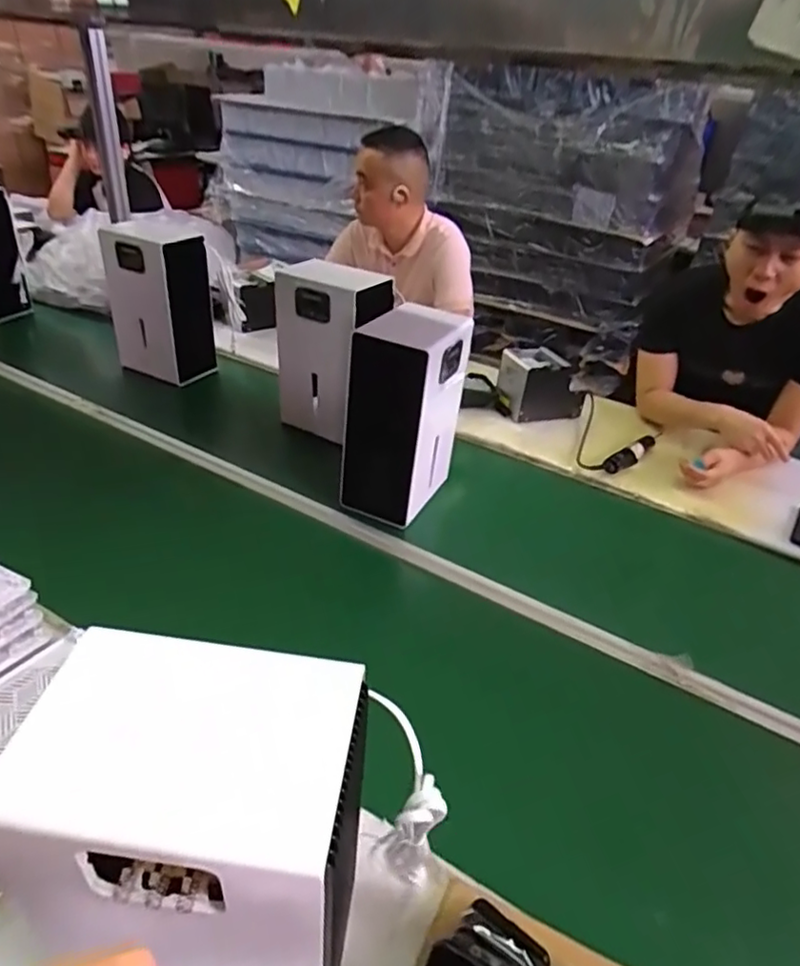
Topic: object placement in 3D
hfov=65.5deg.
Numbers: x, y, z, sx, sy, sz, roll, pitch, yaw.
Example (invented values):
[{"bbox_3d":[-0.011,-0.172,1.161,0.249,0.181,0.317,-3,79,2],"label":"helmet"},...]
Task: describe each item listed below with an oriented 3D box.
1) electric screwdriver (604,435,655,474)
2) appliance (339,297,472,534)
[{"bbox_3d":[0.507,-0.064,1.370,0.195,0.036,0.031,-28,46,-37],"label":"electric screwdriver"},{"bbox_3d":[-0.004,-0.126,1.146,0.173,0.358,0.191,24,40,26],"label":"appliance"}]

